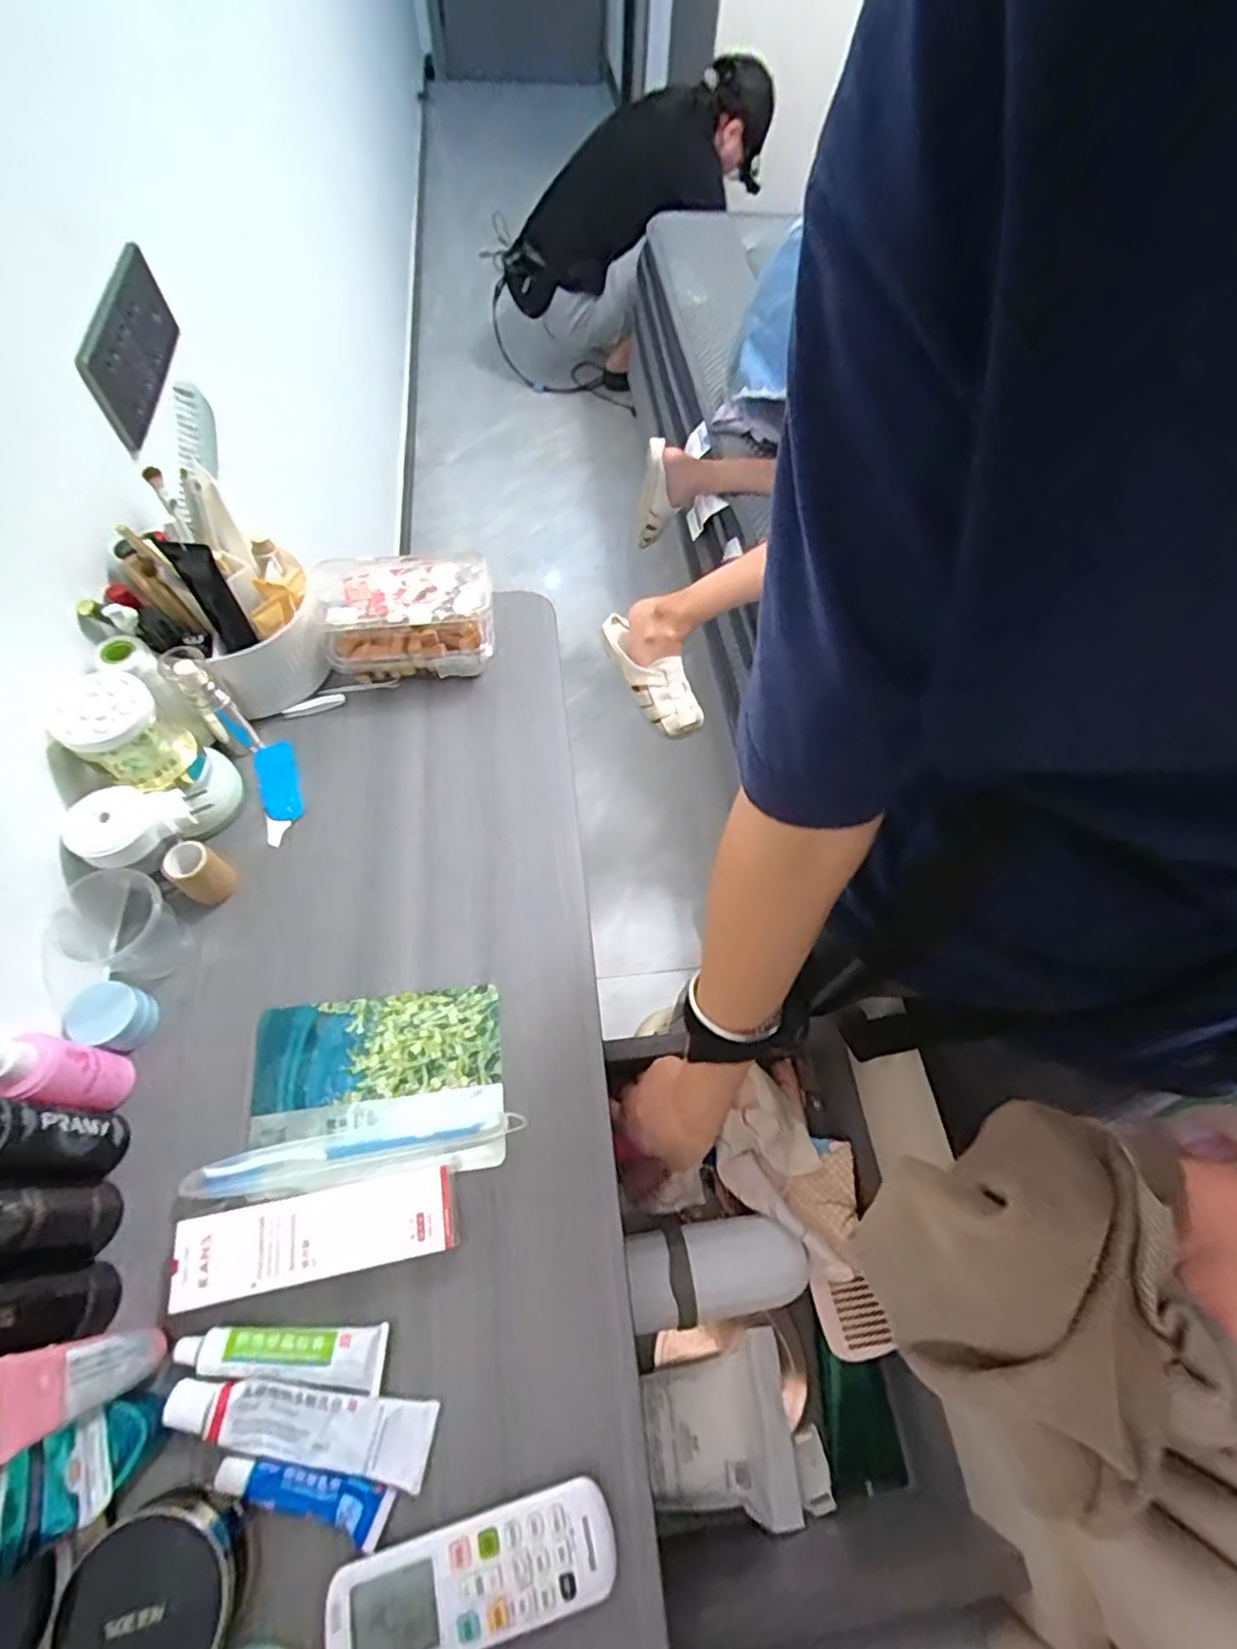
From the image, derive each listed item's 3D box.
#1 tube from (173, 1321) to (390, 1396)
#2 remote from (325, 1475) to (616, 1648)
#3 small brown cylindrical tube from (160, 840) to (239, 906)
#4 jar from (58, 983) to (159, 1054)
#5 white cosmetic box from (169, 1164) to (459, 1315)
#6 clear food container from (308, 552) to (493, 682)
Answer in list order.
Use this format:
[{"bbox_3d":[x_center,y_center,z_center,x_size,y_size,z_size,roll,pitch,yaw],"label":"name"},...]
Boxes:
[{"bbox_3d":[-0.193,0.305,0.384,0.114,0.011,0.032,1,61,-2],"label":"tube"},{"bbox_3d":[-0.074,0.386,0.343,0.143,0.017,0.048,-13,63,-10],"label":"remote"},{"bbox_3d":[-0.312,0.040,0.506,0.034,0.052,0.033,1,61,-2],"label":"small brown cylindrical tube"},{"bbox_3d":[-0.350,0.134,0.466,0.040,0.037,0.040,1,61,-2],"label":"jar"},{"bbox_3d":[-0.180,0.249,0.409,0.159,0.024,0.048,-10,62,-8],"label":"white cosmetic box"},{"bbox_3d":[-0.193,-0.187,0.629,0.153,0.079,0.093,-8,62,-7],"label":"clear food container"}]

